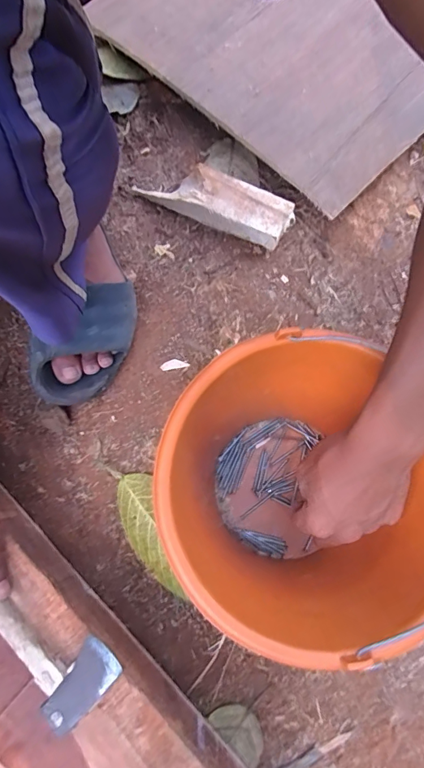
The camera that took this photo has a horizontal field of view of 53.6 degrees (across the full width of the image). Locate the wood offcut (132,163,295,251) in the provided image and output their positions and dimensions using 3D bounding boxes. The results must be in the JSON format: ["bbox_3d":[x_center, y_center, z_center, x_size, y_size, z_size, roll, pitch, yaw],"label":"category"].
[{"bbox_3d":[0.003,-0.244,0.558,0.212,0.040,0.066,27,79,6],"label":"wood offcut"}]

